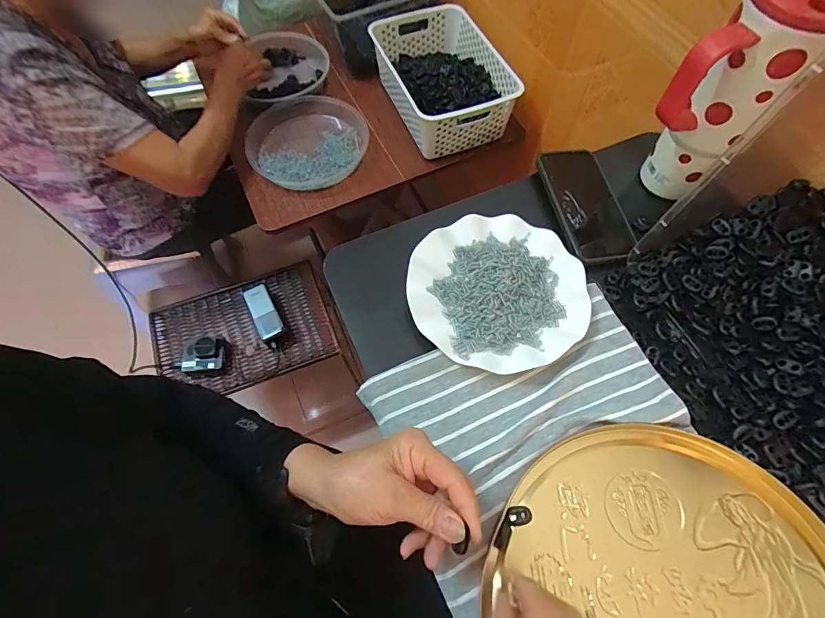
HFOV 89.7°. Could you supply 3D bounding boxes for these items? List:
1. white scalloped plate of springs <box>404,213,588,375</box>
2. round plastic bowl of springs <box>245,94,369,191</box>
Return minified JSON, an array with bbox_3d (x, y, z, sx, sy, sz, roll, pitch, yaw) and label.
[{"bbox_3d":[0.088,-0.020,0.443,0.178,0.020,0.176,-1,64,1],"label":"white scalloped plate of springs"},{"bbox_3d":[-0.202,-0.334,0.813,0.225,0.047,0.218,-1,64,1],"label":"round plastic bowl of springs"}]

